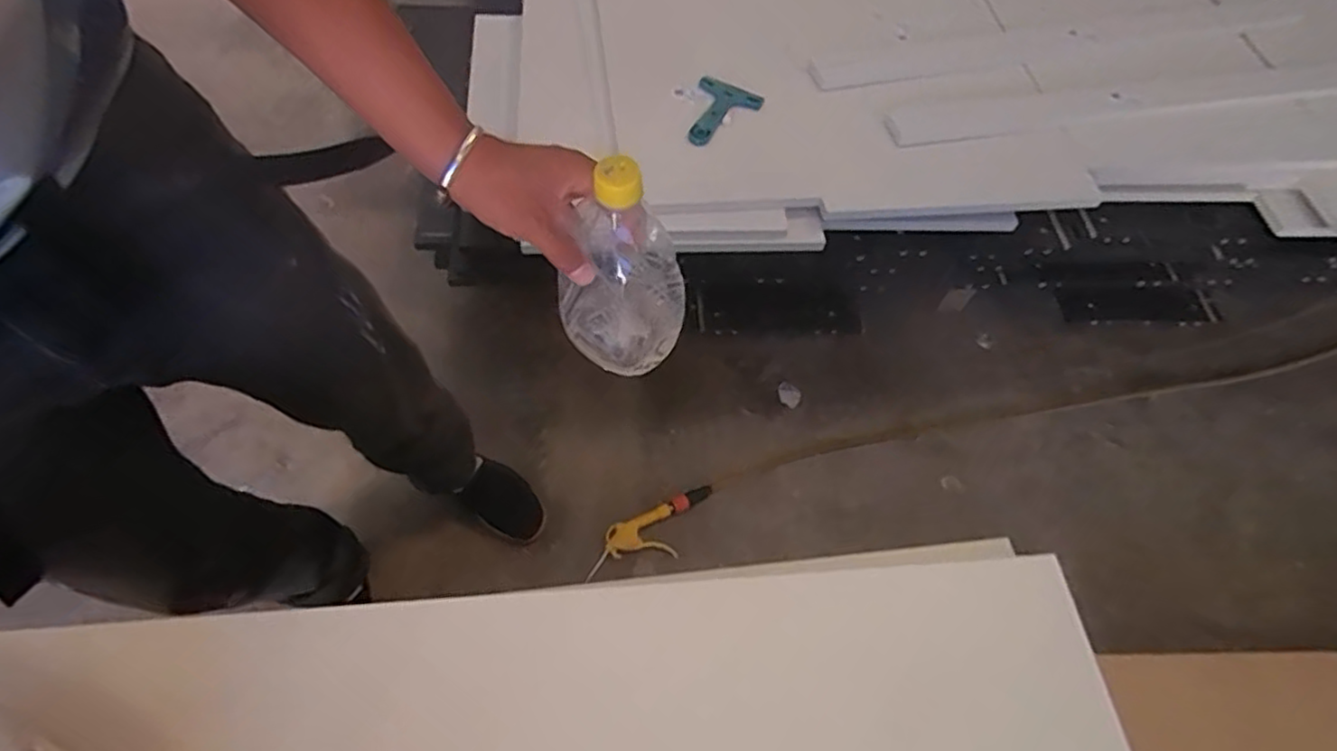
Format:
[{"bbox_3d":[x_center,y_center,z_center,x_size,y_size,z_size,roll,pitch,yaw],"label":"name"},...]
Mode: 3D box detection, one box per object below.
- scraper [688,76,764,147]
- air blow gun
[{"bbox_3d":[0.075,-0.387,1.012,0.095,0.020,0.127,21,61,9],"label":"scraper"},{"bbox_3d":[-0.019,0.271,1.176,0.238,0.028,0.091,-20,63,-14],"label":"air blow gun"}]

